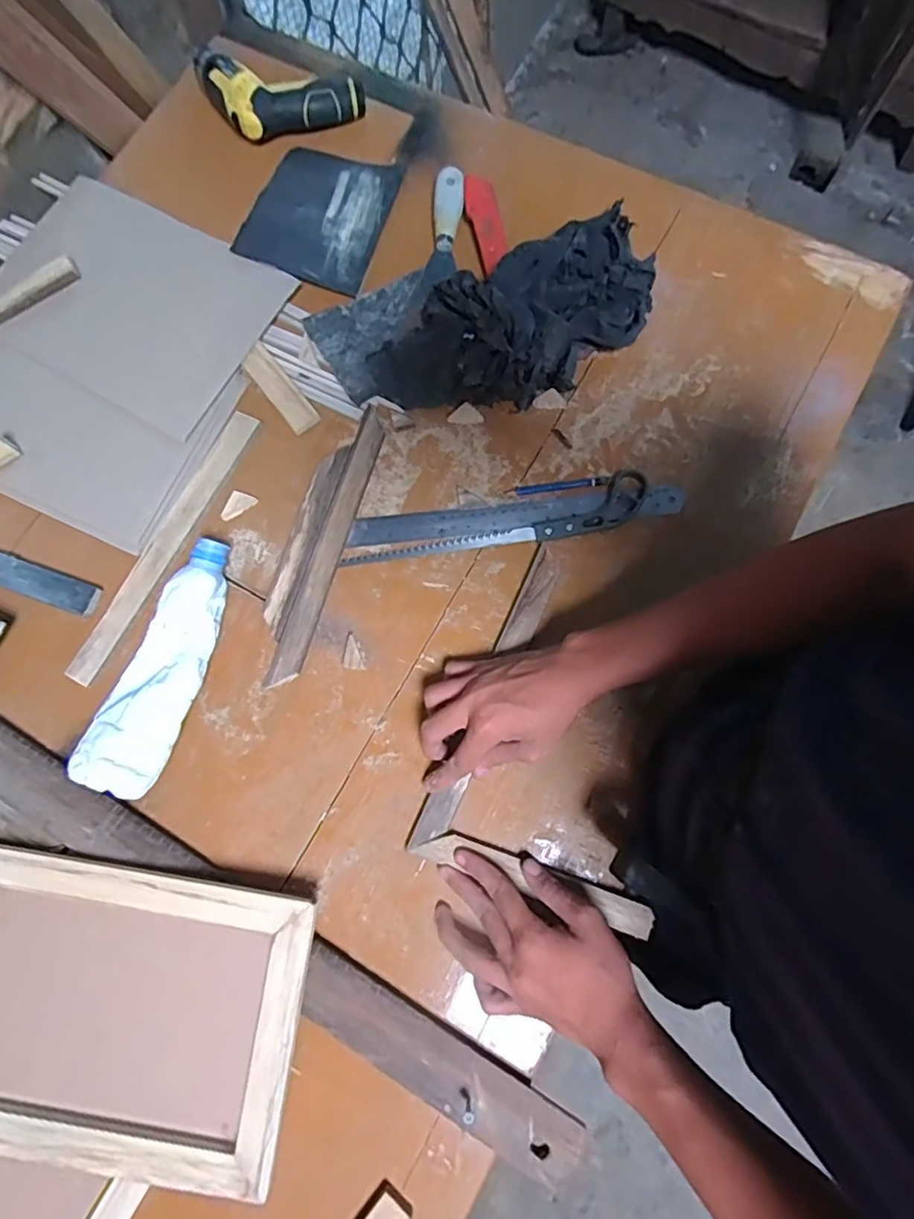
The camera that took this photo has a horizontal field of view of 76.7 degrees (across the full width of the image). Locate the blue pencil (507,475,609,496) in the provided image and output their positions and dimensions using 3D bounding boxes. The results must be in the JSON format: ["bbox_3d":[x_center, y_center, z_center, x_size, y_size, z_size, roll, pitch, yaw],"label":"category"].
[{"bbox_3d":[0.098,-0.120,0.561,0.098,0.005,0.010,-6,78,-1],"label":"blue pencil"}]

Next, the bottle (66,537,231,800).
[{"bbox_3d":[-0.255,0.046,0.506,0.069,0.053,0.229,18,80,4],"label":"bottle"}]

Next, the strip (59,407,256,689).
[{"bbox_3d":[-0.277,-0.065,0.550,0.028,0.007,0.291,28,79,6],"label":"strip"}]

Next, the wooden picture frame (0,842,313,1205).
[{"bbox_3d":[-0.276,0.312,0.456,0.300,0.023,0.208,11,78,2],"label":"wooden picture frame"}]

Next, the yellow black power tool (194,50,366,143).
[{"bbox_3d":[-0.196,-0.580,0.640,0.174,0.046,0.105,-14,80,-2],"label":"yellow black power tool"}]

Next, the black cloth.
[{"bbox_3d":[0.060,-0.285,0.564,0.296,0.063,0.156,-33,81,-6],"label":"black cloth"}]

